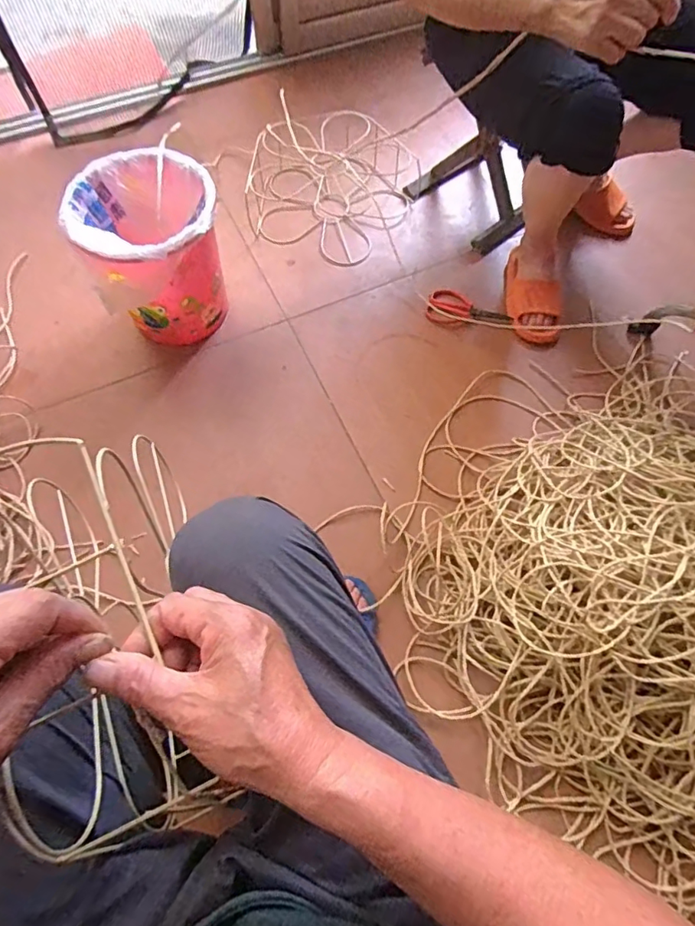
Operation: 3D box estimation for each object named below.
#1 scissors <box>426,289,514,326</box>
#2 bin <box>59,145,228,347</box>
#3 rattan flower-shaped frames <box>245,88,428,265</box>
[{"bbox_3d":[0.253,-0.312,1.101,0.177,0.006,0.088,25,68,10],"label":"scissors"},{"bbox_3d":[-0.347,-0.385,0.984,0.238,0.264,0.230,-15,68,-7],"label":"bin"},{"bbox_3d":[-0.048,-0.639,1.188,0.349,0.135,0.329,29,69,11],"label":"rattan flower-shaped frames"}]

